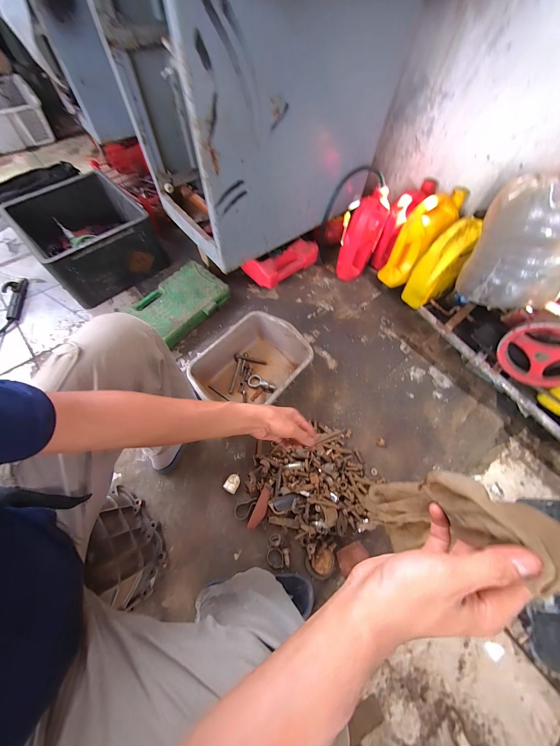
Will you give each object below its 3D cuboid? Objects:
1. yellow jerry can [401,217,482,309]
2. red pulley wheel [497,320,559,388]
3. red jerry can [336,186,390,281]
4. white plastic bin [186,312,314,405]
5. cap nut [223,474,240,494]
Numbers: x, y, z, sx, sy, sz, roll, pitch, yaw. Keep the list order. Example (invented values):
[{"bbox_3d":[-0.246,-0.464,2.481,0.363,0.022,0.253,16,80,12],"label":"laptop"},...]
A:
[{"bbox_3d":[0.589,-0.381,0.941,0.158,0.302,0.104,-18,66,-11],"label":"yellow jerry can"},{"bbox_3d":[0.710,-0.050,0.693,0.040,0.183,0.190,-35,70,-17],"label":"red pulley wheel"},{"bbox_3d":[0.323,-0.538,1.005,0.125,0.295,0.176,19,65,7],"label":"red jerry can"},{"bbox_3d":[-0.081,-0.016,0.821,0.260,0.125,0.332,39,69,15],"label":"white plastic bin"},{"bbox_3d":[-0.130,0.306,0.706,0.038,0.035,0.044,28,66,11],"label":"cap nut"}]

